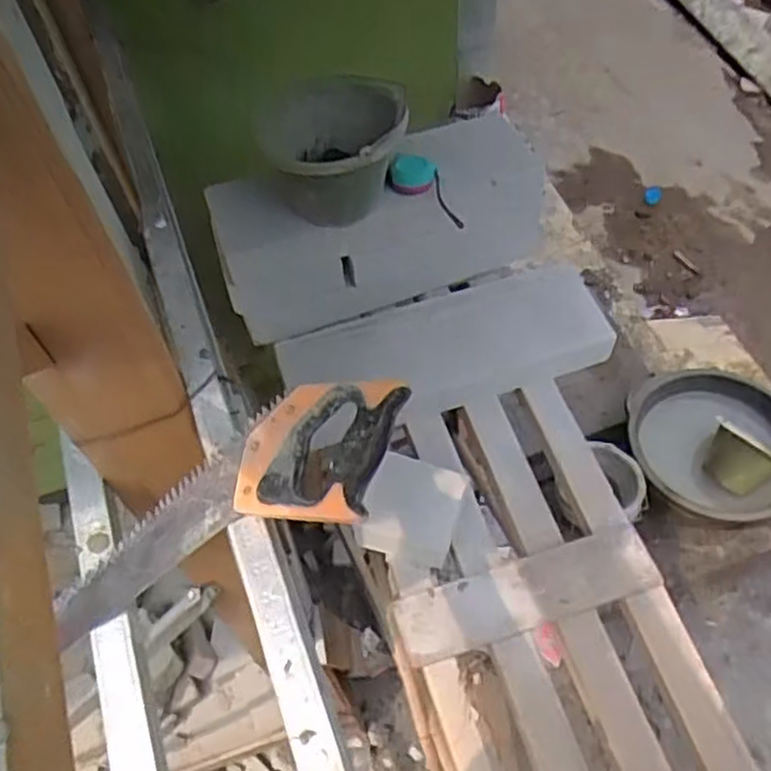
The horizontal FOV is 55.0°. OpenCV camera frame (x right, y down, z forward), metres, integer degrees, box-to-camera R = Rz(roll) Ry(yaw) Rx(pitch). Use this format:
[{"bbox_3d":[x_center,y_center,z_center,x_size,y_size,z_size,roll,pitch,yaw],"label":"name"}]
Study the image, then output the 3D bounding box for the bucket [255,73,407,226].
[{"bbox_3d":[-0.084,-0.371,1.196,0.240,0.173,0.200,-8,56,-2],"label":"bucket"}]

